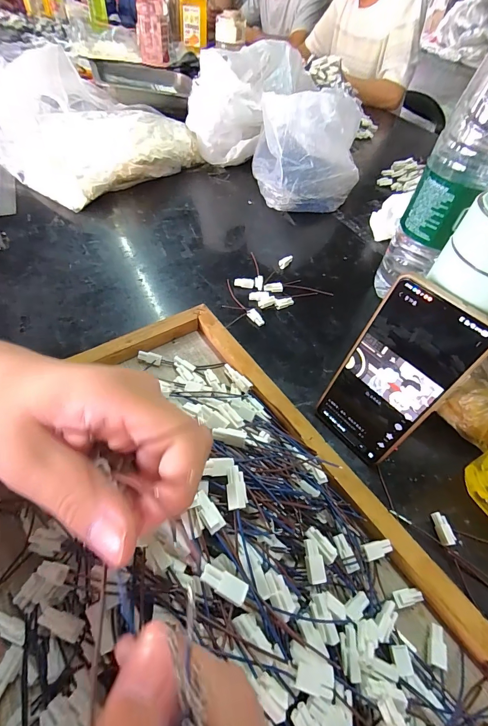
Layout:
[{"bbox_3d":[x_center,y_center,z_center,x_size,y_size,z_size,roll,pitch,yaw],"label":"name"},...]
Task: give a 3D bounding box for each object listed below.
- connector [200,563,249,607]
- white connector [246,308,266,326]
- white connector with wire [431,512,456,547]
[{"bbox_3d":[-0.010,0.118,0.181,0.026,0.004,0.011,30,52,0],"label":"connector"},{"bbox_3d":[0.015,-0.059,0.435,0.027,0.008,0.011,47,58,7],"label":"white connector"},{"bbox_3d":[0.171,0.142,0.291,0.011,0.007,0.026,-2,52,-8],"label":"white connector with wire"}]

